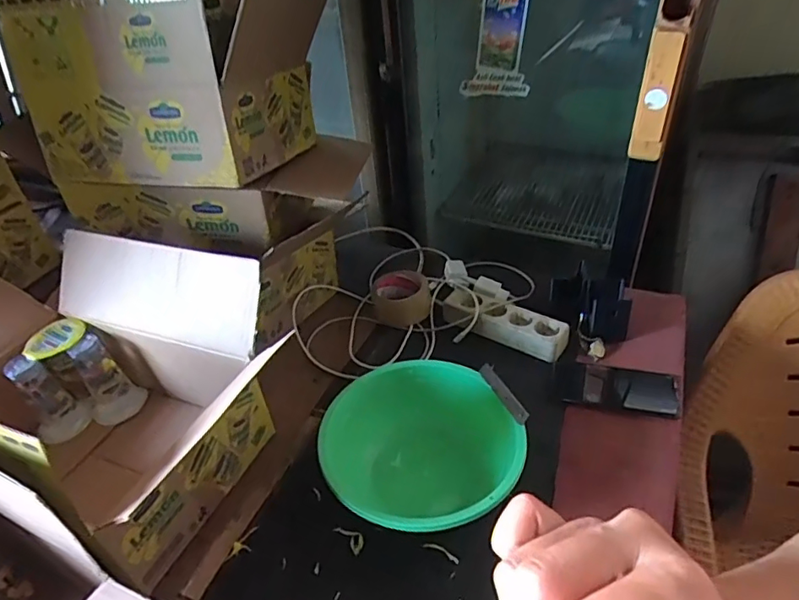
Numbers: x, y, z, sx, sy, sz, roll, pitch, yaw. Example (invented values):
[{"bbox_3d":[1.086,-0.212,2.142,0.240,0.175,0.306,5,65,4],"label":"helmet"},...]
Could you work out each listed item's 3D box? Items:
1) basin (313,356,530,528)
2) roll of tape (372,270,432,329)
[{"bbox_3d":[0.038,0.181,0.632,0.200,0.084,0.220,-2,38,2],"label":"basin"},{"bbox_3d":[0.003,-0.004,0.911,0.097,0.060,0.097,-2,38,2],"label":"roll of tape"}]

